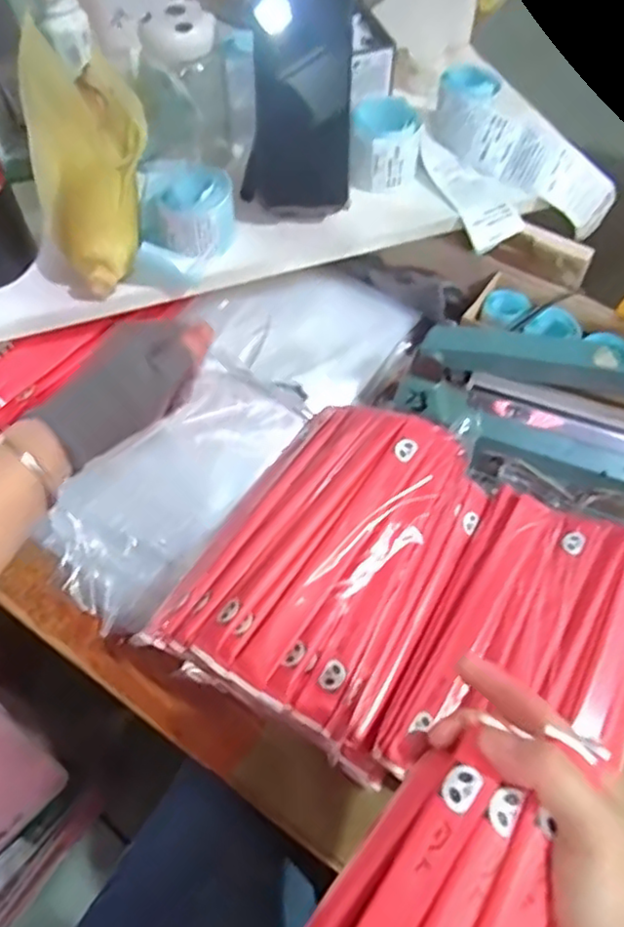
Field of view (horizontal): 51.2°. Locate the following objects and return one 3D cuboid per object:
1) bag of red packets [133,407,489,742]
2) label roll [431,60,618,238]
[{"bbox_3d":[0.018,0.063,0.478,0.163,0.052,0.235,29,62,16],"label":"bag of red packets"},{"bbox_3d":[0.201,-0.300,0.631,0.202,0.063,0.075,39,64,2],"label":"label roll"}]

